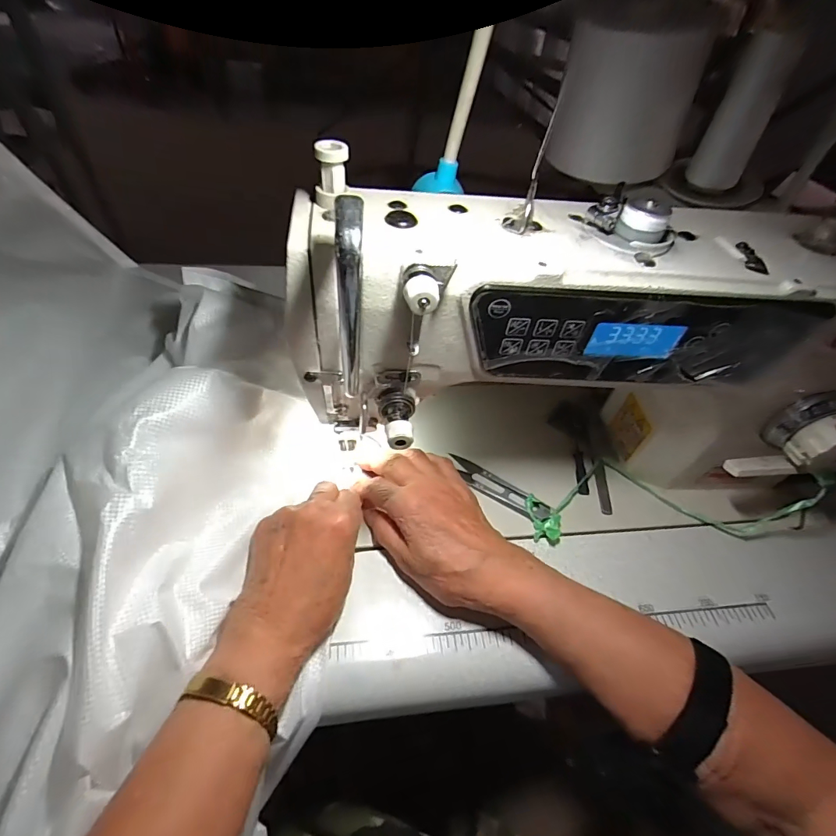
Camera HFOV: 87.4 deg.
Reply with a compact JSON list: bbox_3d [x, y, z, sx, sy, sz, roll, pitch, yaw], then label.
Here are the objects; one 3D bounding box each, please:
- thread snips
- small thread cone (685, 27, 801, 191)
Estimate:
[{"bbox_3d":[0.069,0.063,0.386,0.098,0.012,0.021,31,53,19],"label":"thread snips"},{"bbox_3d":[0.377,-0.350,0.507,0.062,0.140,0.049,19,50,10],"label":"small thread cone"}]

